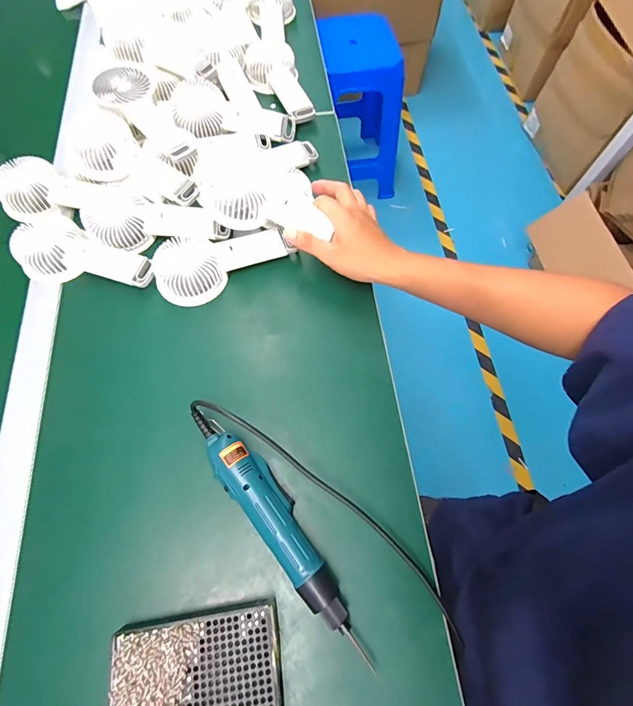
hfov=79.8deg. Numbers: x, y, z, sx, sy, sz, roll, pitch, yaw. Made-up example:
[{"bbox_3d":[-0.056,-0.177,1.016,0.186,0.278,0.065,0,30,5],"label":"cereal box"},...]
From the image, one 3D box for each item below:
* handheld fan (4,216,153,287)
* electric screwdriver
[{"bbox_3d":[-0.295,-0.128,0.483,0.176,0.037,0.084,10,68,3],"label":"handheld fan"},{"bbox_3d":[-0.044,0.158,0.377,0.046,0.046,0.251,-38,73,-15],"label":"electric screwdriver"}]

